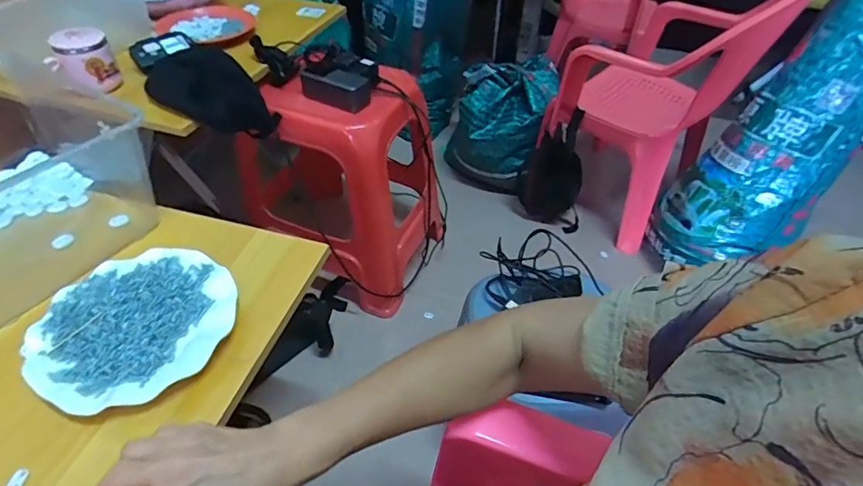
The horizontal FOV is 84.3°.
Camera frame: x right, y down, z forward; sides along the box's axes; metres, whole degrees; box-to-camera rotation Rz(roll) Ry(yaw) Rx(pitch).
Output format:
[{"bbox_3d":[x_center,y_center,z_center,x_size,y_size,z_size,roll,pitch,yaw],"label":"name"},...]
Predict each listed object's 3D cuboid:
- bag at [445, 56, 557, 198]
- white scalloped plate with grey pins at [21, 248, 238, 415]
[{"bbox_3d":[0.199,-0.356,1.398,0.272,0.310,0.274,17,47,14],"label":"bag"},{"bbox_3d":[-0.295,0.082,0.482,0.182,0.021,0.172,1,46,-1],"label":"white scalloped plate with grey pins"}]

